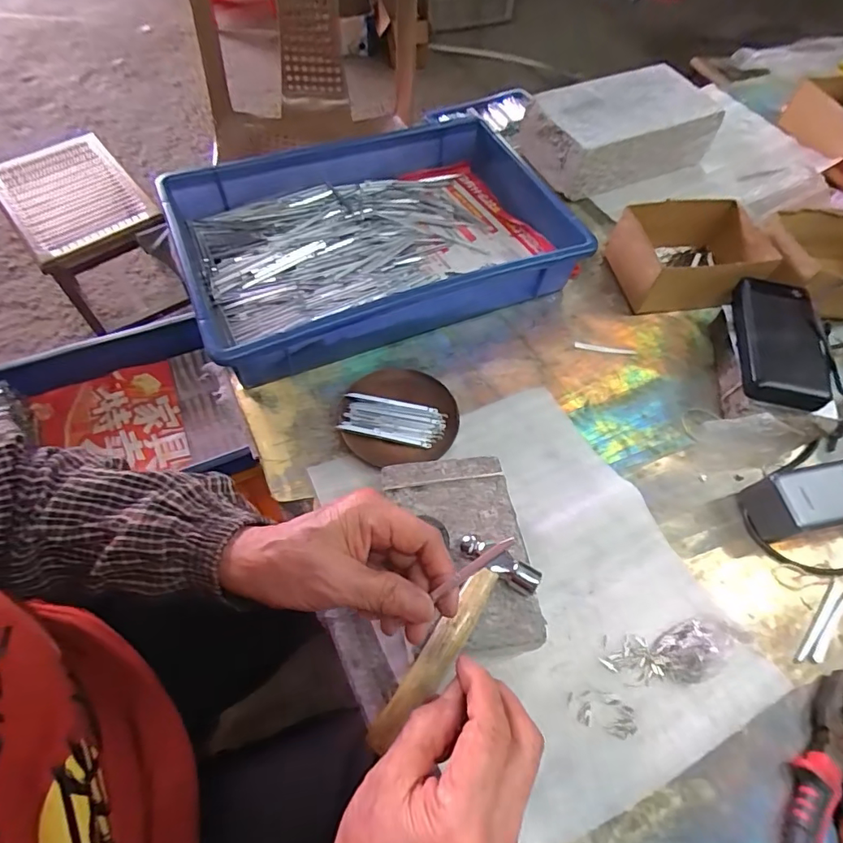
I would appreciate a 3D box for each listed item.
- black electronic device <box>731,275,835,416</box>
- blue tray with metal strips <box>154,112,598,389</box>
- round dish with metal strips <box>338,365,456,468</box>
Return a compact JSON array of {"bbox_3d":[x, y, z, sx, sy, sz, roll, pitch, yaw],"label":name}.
[{"bbox_3d":[0.376,-0.087,0.516,0.076,0.029,0.155,15,60,4],"label":"black electronic device"},{"bbox_3d":[-0.050,-0.222,0.590,0.432,0.086,0.284,-21,64,-15],"label":"blue tray with metal strips"},{"bbox_3d":[-0.023,-0.007,0.501,0.112,0.023,0.104,2,60,-3],"label":"round dish with metal strips"}]

